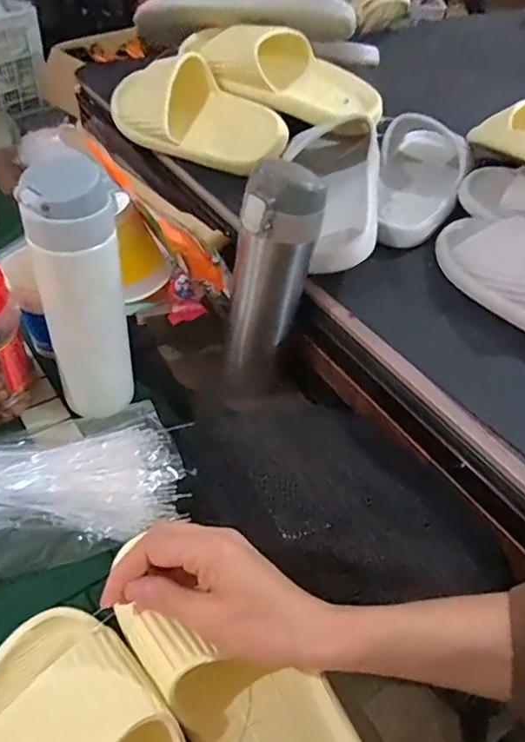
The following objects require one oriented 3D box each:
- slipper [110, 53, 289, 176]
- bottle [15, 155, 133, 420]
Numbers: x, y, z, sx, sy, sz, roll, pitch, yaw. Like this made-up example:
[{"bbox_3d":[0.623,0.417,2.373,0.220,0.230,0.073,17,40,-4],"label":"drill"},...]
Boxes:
[{"bbox_3d":[-0.081,-0.306,0.672,0.248,0.114,0.068,32,7,19],"label":"slipper"},{"bbox_3d":[-0.137,-0.049,0.435,0.065,0.210,0.055,-12,48,-16],"label":"bottle"}]

